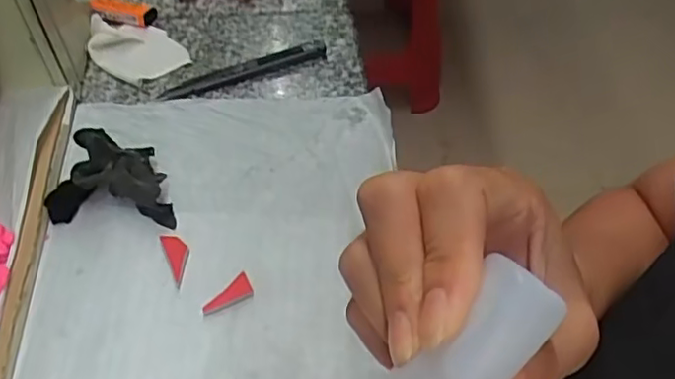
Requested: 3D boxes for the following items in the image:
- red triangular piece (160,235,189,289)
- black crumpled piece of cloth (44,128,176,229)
[{"bbox_3d":[-0.103,0.043,0.413,0.014,0.004,0.038,-20,56,-18],"label":"red triangular piece"},{"bbox_3d":[-0.151,-0.008,0.432,0.079,0.032,0.055,2,53,-2],"label":"black crumpled piece of cloth"}]

